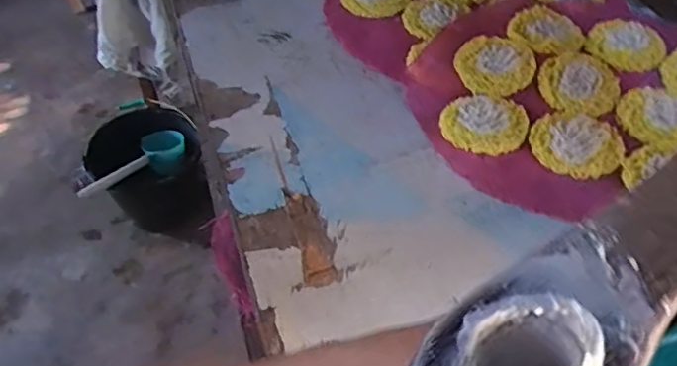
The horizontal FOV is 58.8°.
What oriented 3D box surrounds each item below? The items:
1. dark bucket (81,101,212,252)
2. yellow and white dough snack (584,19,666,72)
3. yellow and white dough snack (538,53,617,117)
[{"bbox_3d":[-0.537,-0.037,1.769,0.310,0.321,0.315,-10,48,-6],"label":"dark bucket"},{"bbox_3d":[0.307,-0.151,0.640,0.076,0.006,0.087,21,52,21],"label":"yellow and white dough snack"},{"bbox_3d":[0.240,-0.102,0.602,0.072,0.012,0.087,7,48,9],"label":"yellow and white dough snack"}]

